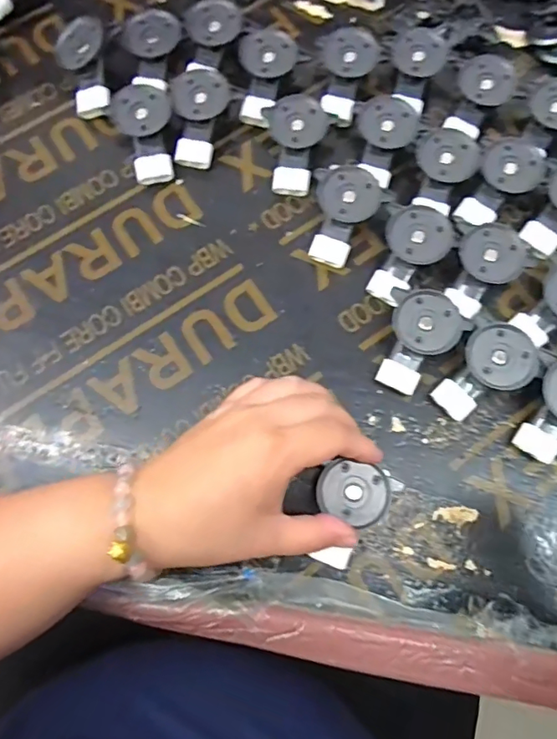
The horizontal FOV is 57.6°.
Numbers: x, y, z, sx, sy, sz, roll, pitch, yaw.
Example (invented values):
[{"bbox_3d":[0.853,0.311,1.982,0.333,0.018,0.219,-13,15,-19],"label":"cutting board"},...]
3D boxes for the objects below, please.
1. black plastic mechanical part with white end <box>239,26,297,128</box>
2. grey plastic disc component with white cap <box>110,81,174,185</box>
[{"bbox_3d":[-0.012,-0.228,0.393,0.040,0.016,0.069,15,100,5],"label":"black plastic mechanical part with white end"},{"bbox_3d":[-0.100,-0.177,0.378,0.042,0.017,0.073,-12,96,-1],"label":"grey plastic disc component with white cap"}]

